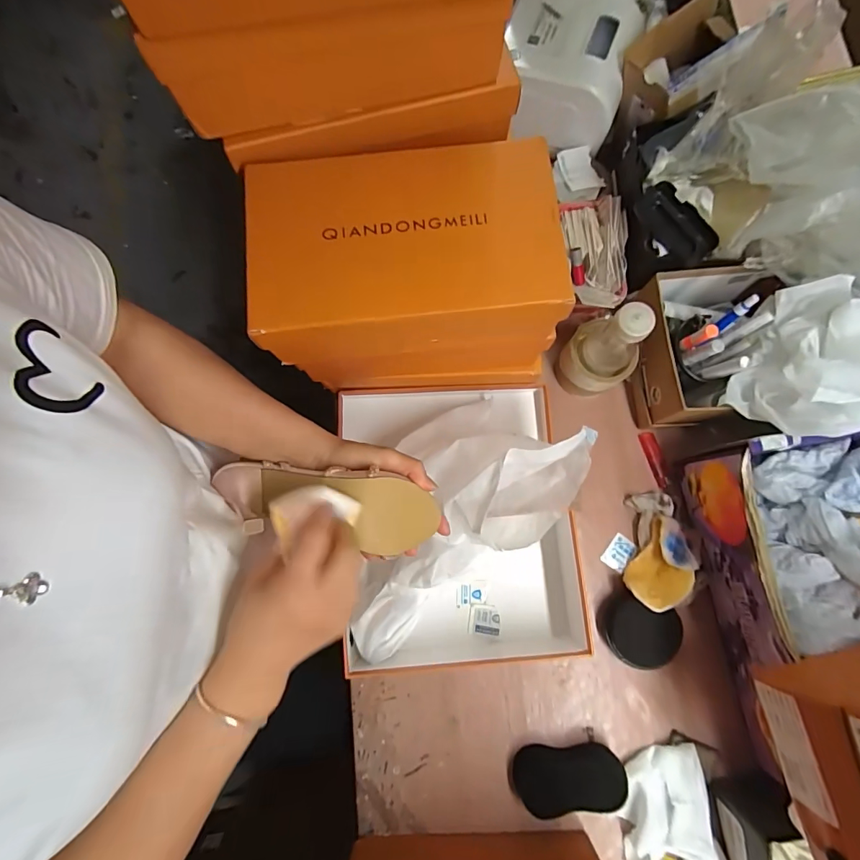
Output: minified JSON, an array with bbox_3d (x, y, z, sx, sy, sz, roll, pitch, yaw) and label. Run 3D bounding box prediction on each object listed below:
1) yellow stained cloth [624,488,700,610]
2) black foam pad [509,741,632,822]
[{"bbox_3d":[0.298,0.157,0.559,0.079,0.045,0.153,8,66,3],"label":"yellow stained cloth"},{"bbox_3d":[0.169,0.424,0.518,0.129,0.036,0.056,-6,79,0],"label":"black foam pad"}]

